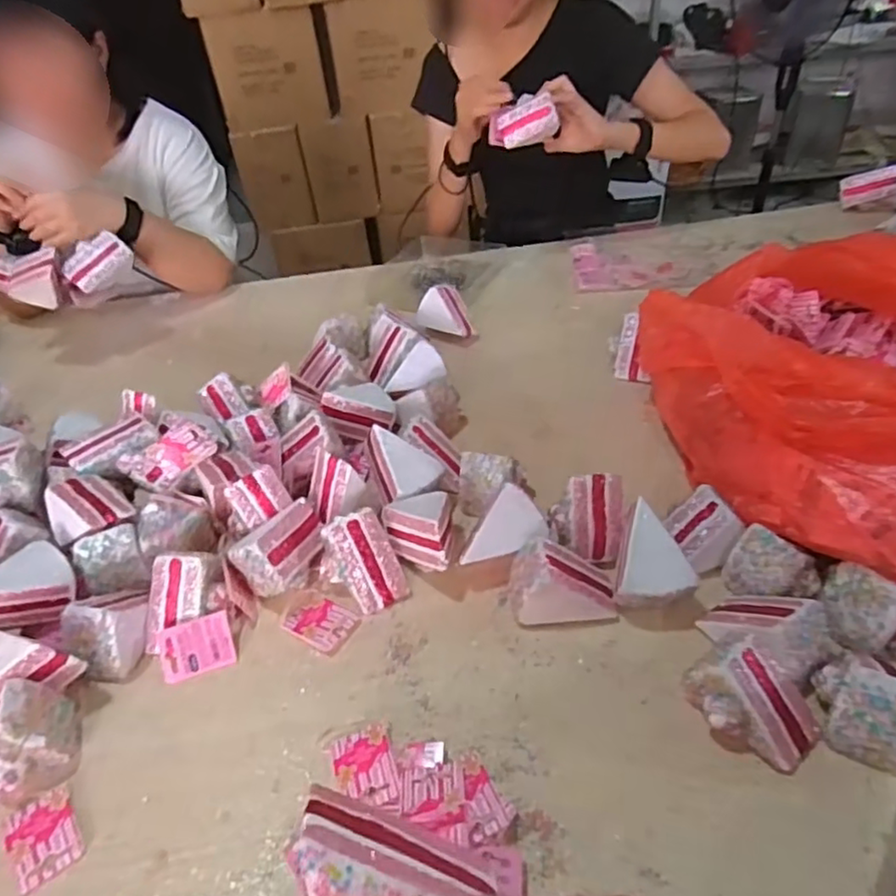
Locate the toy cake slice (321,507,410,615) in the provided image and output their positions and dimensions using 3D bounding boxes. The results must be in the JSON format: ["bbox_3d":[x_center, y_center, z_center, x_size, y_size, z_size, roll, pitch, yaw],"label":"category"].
[{"bbox_3d":[-0.081,0.108,0.624,0.063,0.064,0.072,-25,43,-21],"label":"toy cake slice"}]

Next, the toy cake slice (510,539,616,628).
[{"bbox_3d":[0.102,0.120,0.586,0.094,0.070,0.068,1,40,9],"label":"toy cake slice"}]

